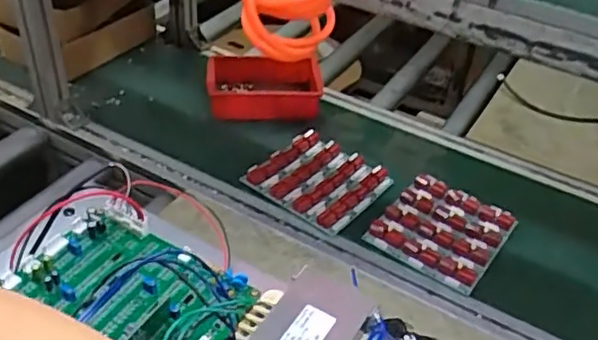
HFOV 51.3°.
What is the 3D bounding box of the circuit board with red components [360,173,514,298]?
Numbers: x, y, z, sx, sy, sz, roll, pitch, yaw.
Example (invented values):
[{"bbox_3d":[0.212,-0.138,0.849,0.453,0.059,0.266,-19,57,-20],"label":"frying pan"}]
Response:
[{"bbox_3d":[0.213,0.088,0.923,0.165,0.021,0.183,27,44,25],"label":"circuit board with red components"}]

